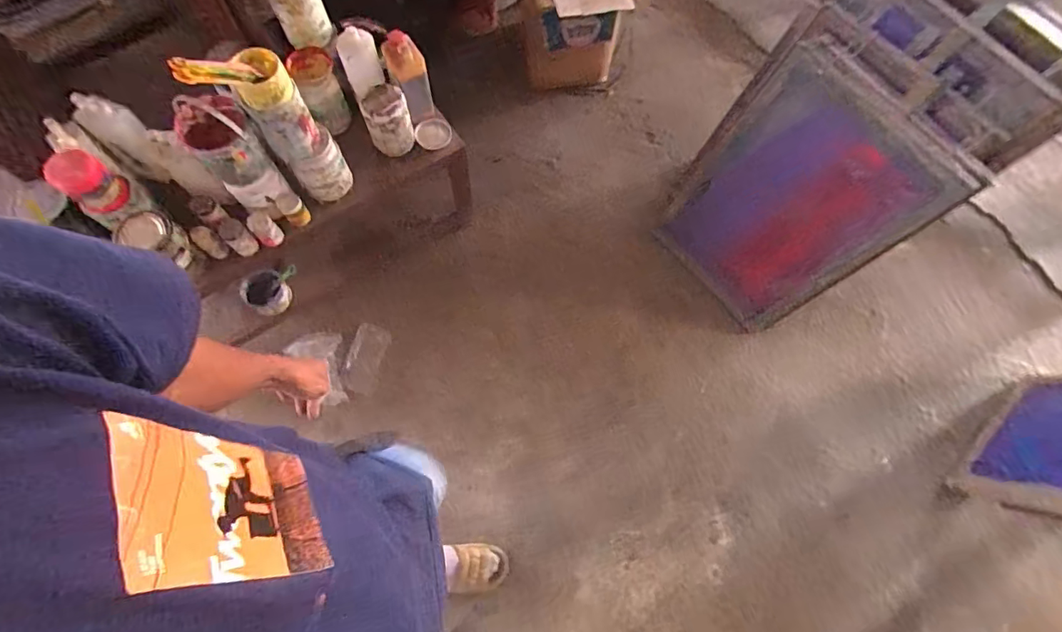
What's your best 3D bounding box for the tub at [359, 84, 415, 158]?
[{"bbox_3d":[-0.344,-0.472,1.188,0.113,0.158,0.111,1,71,-3],"label":"tub"}]

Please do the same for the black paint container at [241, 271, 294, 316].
[{"bbox_3d":[-0.706,-0.058,1.333,0.082,0.085,0.109,41,74,10],"label":"black paint container"}]

